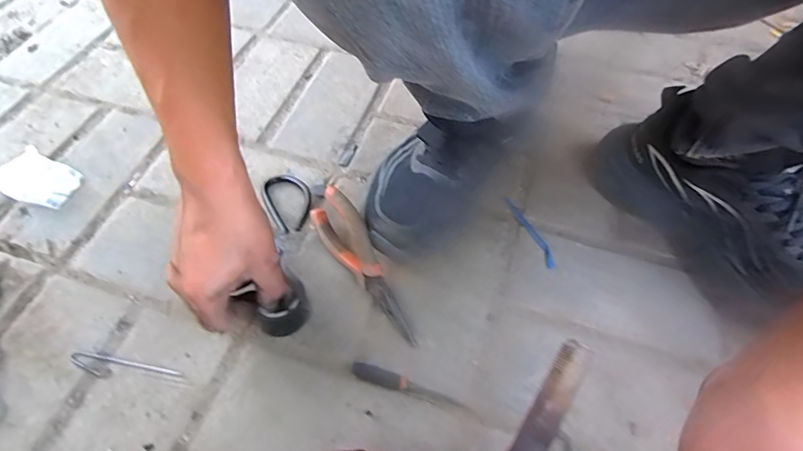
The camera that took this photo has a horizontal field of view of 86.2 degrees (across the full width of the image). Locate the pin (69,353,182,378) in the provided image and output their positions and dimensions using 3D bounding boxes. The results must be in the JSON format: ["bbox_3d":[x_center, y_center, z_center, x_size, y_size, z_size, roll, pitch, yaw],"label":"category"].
[{"bbox_3d":[-0.236,0.122,0.362,0.097,0.004,0.016,9,57,4],"label":"pin"}]

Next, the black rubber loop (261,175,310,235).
[{"bbox_3d":[-0.115,-0.025,0.442,0.044,0.011,0.080,-26,53,-14],"label":"black rubber loop"}]

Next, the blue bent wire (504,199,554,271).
[{"bbox_3d":[0.132,0.005,0.443,0.013,0.004,0.092,-20,60,-13],"label":"blue bent wire"}]

